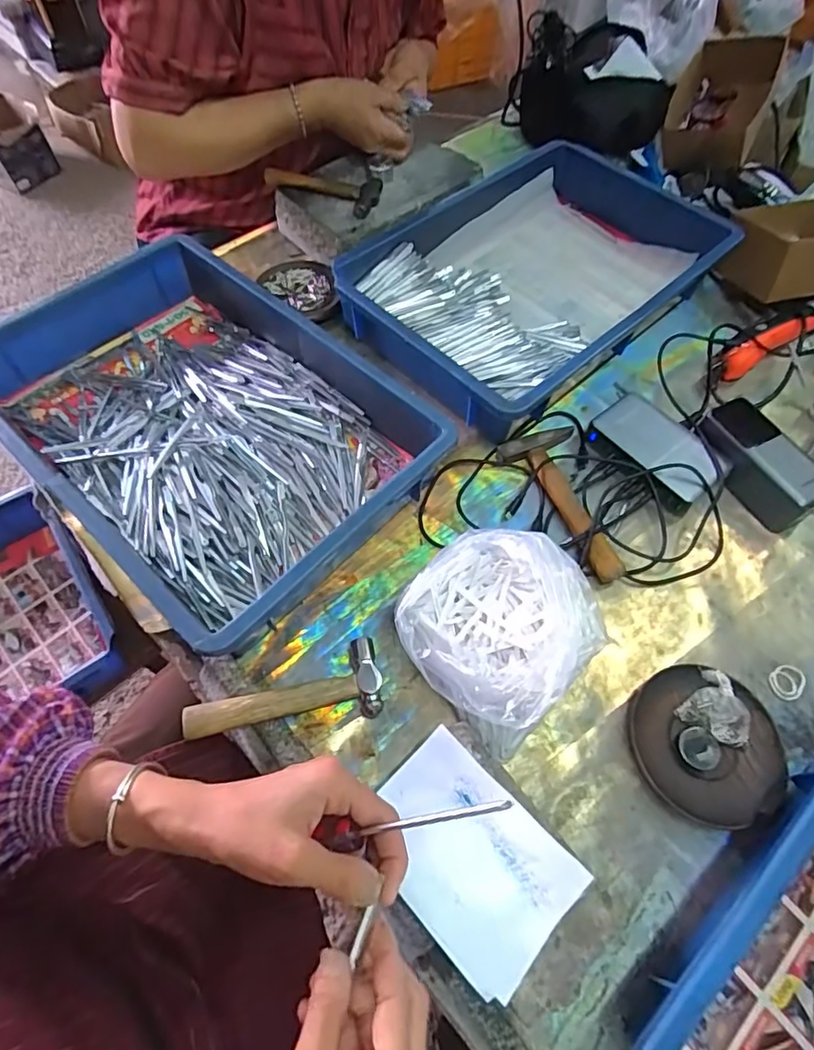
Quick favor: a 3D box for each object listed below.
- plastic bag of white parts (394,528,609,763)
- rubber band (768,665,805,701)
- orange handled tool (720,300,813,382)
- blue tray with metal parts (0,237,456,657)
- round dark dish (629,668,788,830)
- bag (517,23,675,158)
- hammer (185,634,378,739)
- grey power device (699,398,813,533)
[{"bbox_3d":[0.070,0.081,0.430,0.136,0.095,0.133,40,67,18],"label":"plastic bag of white parts"},{"bbox_3d":[0.326,0.135,0.465,0.032,0.004,0.026,-16,63,-10],"label":"rubber band"},{"bbox_3d":[0.457,-0.238,0.651,0.232,0.030,0.039,-30,66,-17],"label":"orange handled tool"},{"bbox_3d":[-0.200,-0.103,0.530,0.418,0.071,0.288,39,67,18],"label":"blue tray with metal parts"},{"bbox_3d":[0.239,0.175,0.433,0.113,0.016,0.113,1,61,-2],"label":"round dark dish"},{"bbox_3d":[0.292,-0.687,0.854,0.216,0.106,0.190,11,61,4],"label":"bag"},{"bbox_3d":[-0.097,0.138,0.437,0.153,0.021,0.061,-13,62,-9],"label":"hammer"},{"bbox_3d":[0.355,-0.063,0.548,0.066,0.058,0.133,-28,66,-16],"label":"grey power device"}]

